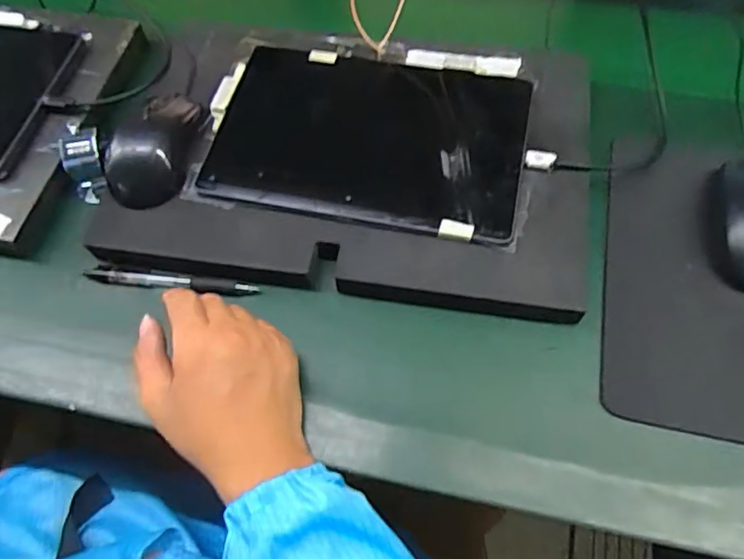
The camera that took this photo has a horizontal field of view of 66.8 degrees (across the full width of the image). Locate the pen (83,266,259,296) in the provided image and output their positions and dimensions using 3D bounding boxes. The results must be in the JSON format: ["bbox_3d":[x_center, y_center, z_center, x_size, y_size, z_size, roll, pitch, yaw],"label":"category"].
[{"bbox_3d":[-0.158,0.001,0.442,0.136,0.009,0.012,5,64,5],"label":"pen"}]

